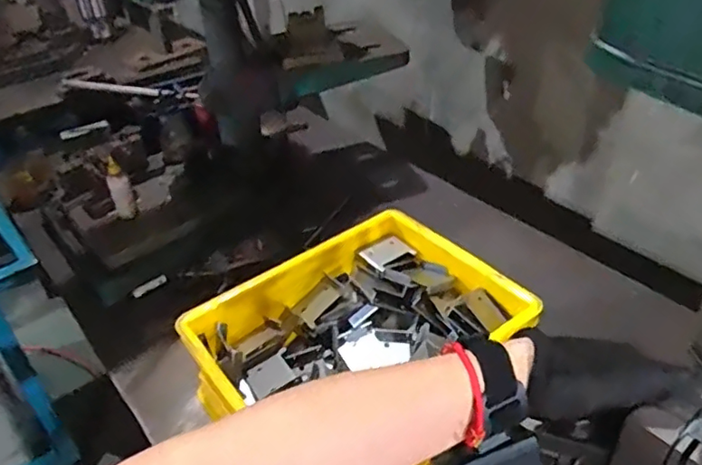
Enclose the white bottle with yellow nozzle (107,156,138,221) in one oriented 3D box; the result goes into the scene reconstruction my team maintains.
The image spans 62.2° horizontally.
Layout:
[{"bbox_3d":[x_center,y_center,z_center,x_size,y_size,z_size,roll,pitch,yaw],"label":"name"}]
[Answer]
[{"bbox_3d":[-0.440,-0.085,1.106,0.036,0.135,0.040,-18,39,-17],"label":"white bottle with yellow nozzle"}]

